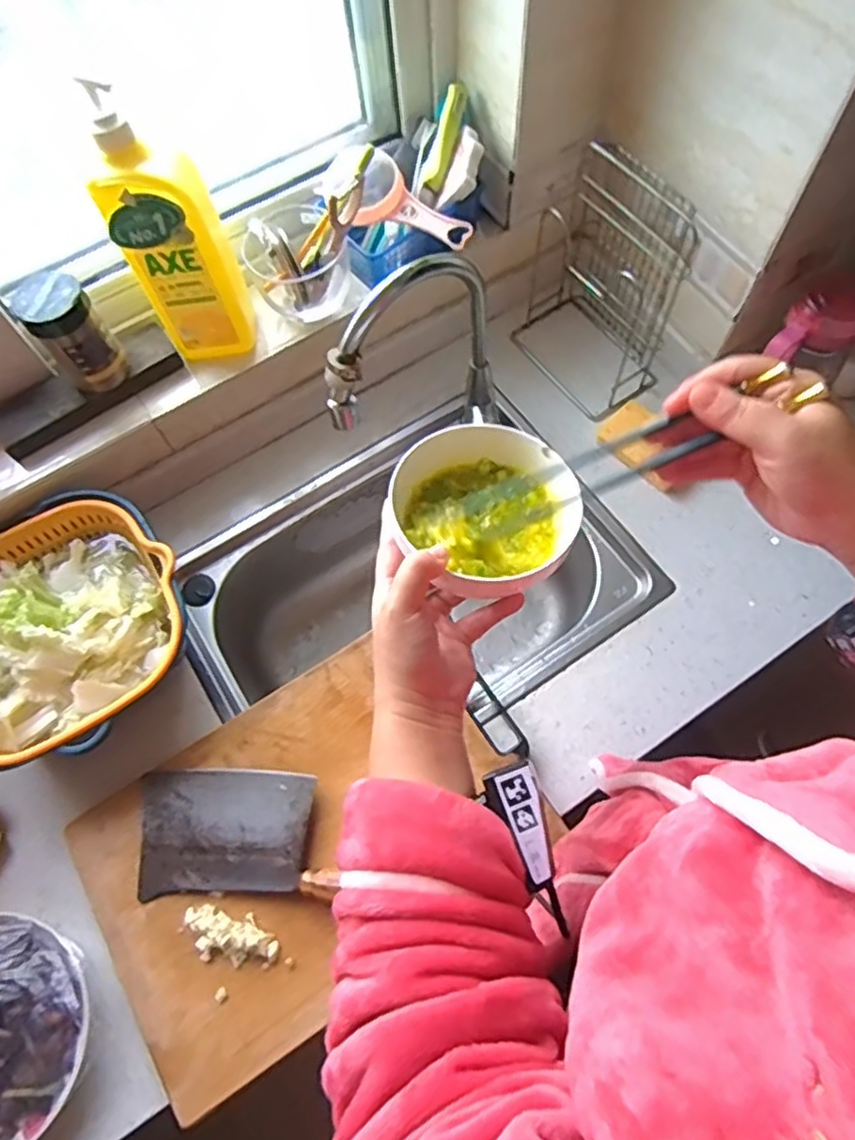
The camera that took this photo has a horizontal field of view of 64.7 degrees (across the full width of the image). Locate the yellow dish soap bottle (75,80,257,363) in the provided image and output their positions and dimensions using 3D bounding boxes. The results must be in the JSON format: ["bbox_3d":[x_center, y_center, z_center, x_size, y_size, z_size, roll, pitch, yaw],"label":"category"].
[{"bbox_3d":[-0.230,-0.298,0.630,0.092,0.234,0.057,-20,67,-6],"label":"yellow dish soap bottle"}]

